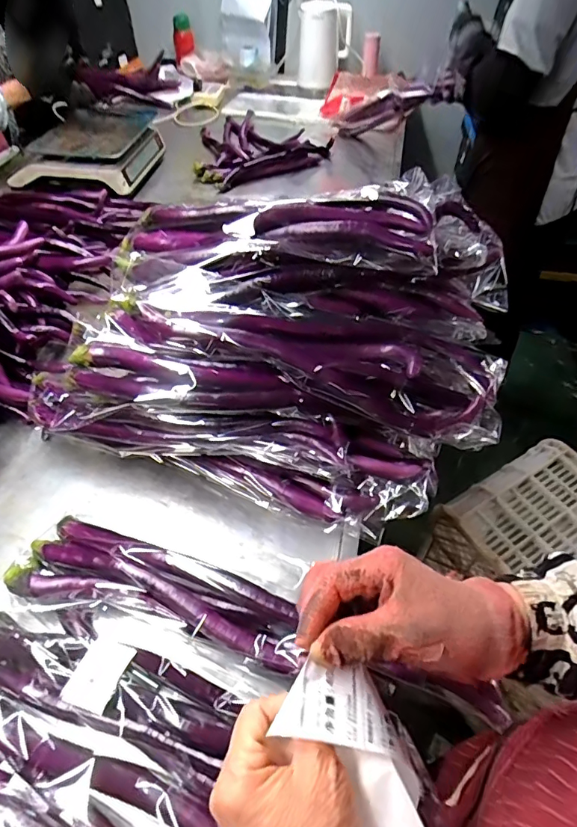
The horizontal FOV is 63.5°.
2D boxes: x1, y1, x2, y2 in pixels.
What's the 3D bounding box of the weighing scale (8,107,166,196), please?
[{"bbox_3d":[-0.553,-0.733,1.277,0.336,0.095,0.353,2,49,1],"label":"weighing scale"}]

